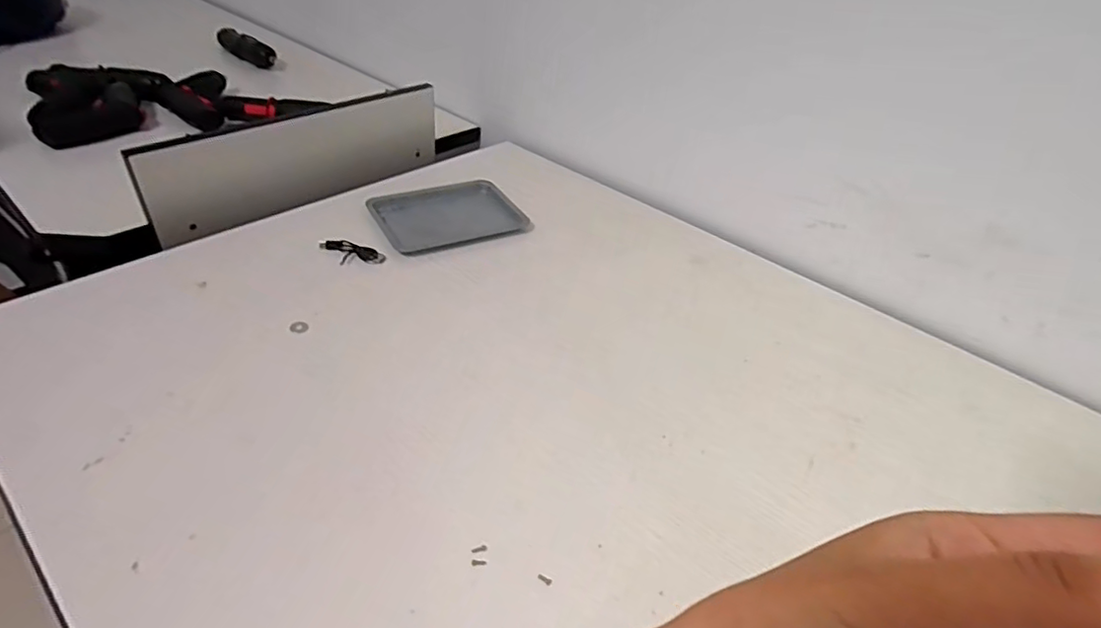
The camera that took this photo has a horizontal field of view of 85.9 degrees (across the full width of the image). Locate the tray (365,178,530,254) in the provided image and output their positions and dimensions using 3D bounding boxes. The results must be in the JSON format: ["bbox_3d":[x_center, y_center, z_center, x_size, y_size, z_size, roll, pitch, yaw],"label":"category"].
[{"bbox_3d":[-0.129,-0.126,0.726,0.168,0.014,0.141,-17,44,-27],"label":"tray"}]

